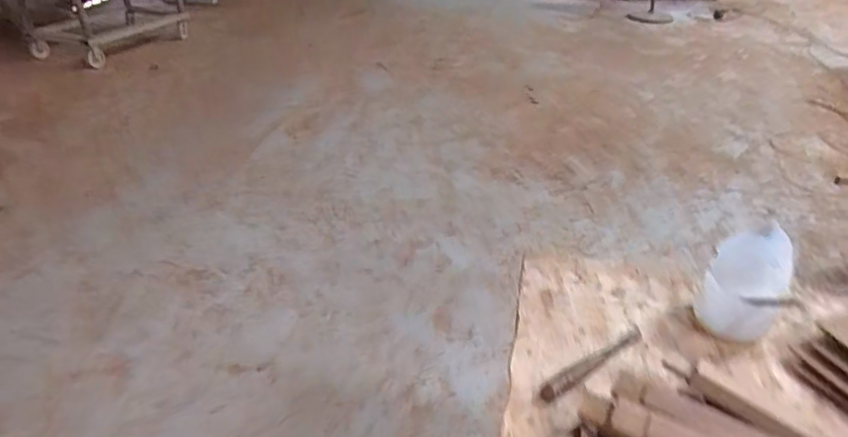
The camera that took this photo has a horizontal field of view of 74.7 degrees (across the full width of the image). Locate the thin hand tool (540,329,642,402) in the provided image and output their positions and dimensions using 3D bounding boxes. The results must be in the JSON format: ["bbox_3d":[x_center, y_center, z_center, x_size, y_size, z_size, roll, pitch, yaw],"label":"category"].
[{"bbox_3d":[0.212,0.176,0.679,0.175,0.019,0.022,-20,38,-28],"label":"thin hand tool"}]

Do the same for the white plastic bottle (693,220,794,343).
[{"bbox_3d":[0.412,0.086,0.719,0.088,0.124,0.107,22,39,29],"label":"white plastic bottle"}]

